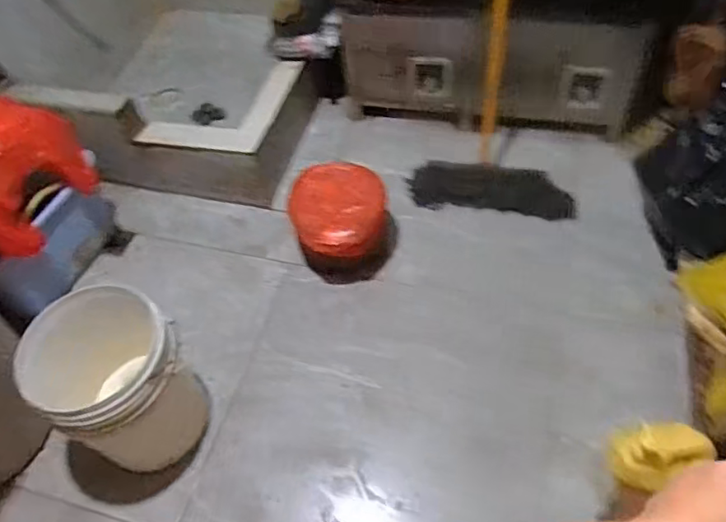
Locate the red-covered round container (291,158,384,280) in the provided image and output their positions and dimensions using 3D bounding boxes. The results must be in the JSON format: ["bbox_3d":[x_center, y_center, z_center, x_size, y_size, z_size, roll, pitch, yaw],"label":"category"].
[{"bbox_3d":[-0.082,-0.123,1.790,0.275,0.230,0.297,5,55,9],"label":"red-covered round container"}]

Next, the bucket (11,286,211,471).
[{"bbox_3d":[-0.566,0.290,1.391,0.290,0.416,0.296,-3,54,4],"label":"bucket"}]

